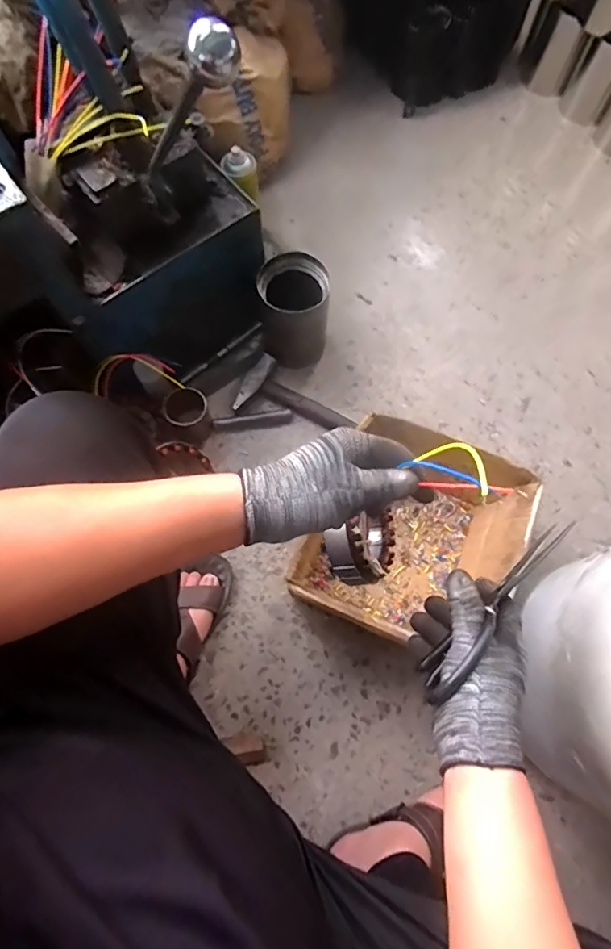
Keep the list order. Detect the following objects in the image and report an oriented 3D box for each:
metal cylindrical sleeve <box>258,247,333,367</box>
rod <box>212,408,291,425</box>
[{"bbox_3d":[-0.019,-0.281,0.909,0.132,0.175,0.130,0,72,0],"label":"metal cylindrical sleeve"},{"bbox_3d":[-0.097,-0.104,0.923,0.140,0.008,0.014,-11,72,-4],"label":"rod"}]

